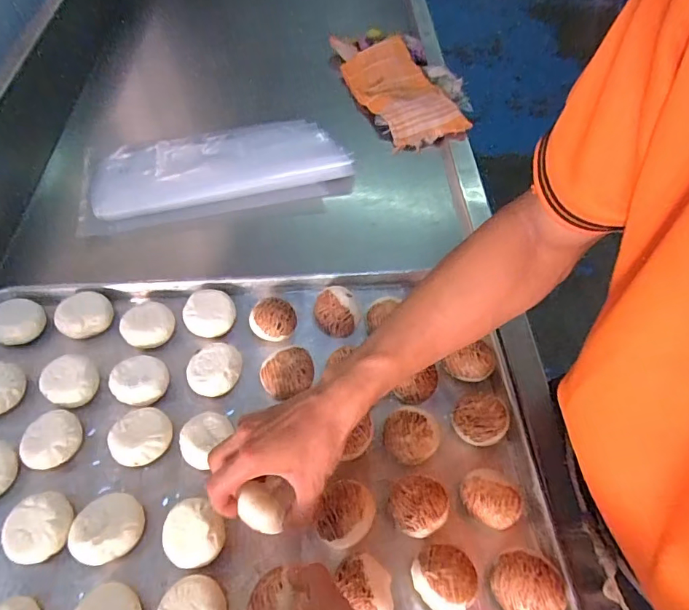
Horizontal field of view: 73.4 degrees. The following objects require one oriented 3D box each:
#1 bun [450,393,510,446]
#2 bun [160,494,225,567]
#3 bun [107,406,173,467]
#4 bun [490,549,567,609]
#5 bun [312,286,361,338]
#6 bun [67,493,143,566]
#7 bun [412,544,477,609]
[{"bbox_3d":[0.139,0.117,0.478,0.048,0.034,0.052,1,57,-2],"label":"bun"},{"bbox_3d":[-0.136,0.208,0.419,0.056,0.035,0.048,37,63,20],"label":"bun"},{"bbox_3d":[-0.201,0.132,0.463,0.056,0.034,0.053,1,57,-2],"label":"bun"},{"bbox_3d":[0.154,0.241,0.396,0.052,0.042,0.053,-4,57,-5],"label":"bun"},{"bbox_3d":[-0.010,0.004,0.550,0.052,0.035,0.061,-10,58,-9],"label":"bun"},{"bbox_3d":[-0.211,0.201,0.416,0.056,0.036,0.052,1,57,-2],"label":"bun"},{"bbox_3d":[0.084,0.234,0.398,0.047,0.042,0.048,1,57,-2],"label":"bun"}]

